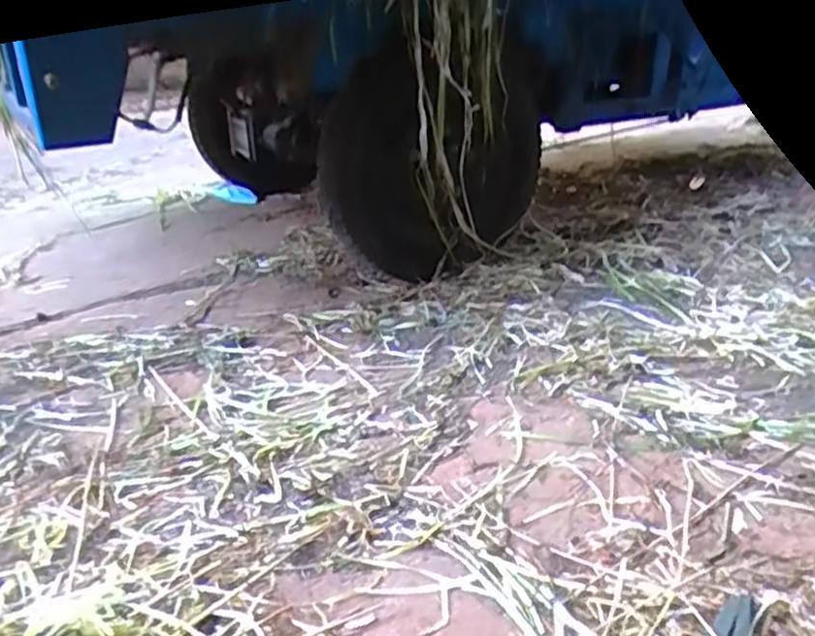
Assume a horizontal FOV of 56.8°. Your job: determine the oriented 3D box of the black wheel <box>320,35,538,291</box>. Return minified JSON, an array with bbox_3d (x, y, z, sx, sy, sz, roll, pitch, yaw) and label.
[{"bbox_3d":[0.078,-0.282,1.491,0.478,0.451,0.139,-8,27,-19],"label":"black wheel"}]

